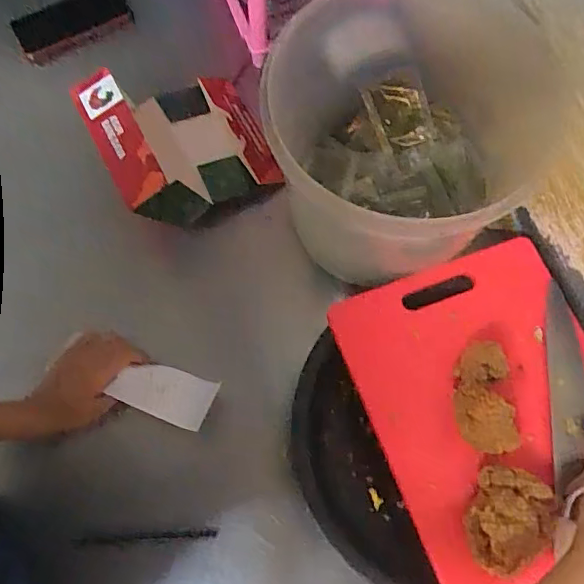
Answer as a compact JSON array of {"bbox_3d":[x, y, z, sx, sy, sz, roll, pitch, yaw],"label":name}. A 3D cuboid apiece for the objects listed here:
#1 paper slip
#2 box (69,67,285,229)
[{"bbox_3d":[-0.139,0.109,0.601,0.107,0.008,0.055,17,72,6],"label":"paper slip"},{"bbox_3d":[-0.127,-0.181,0.658,0.187,0.110,0.172,-27,73,-9],"label":"box"}]

